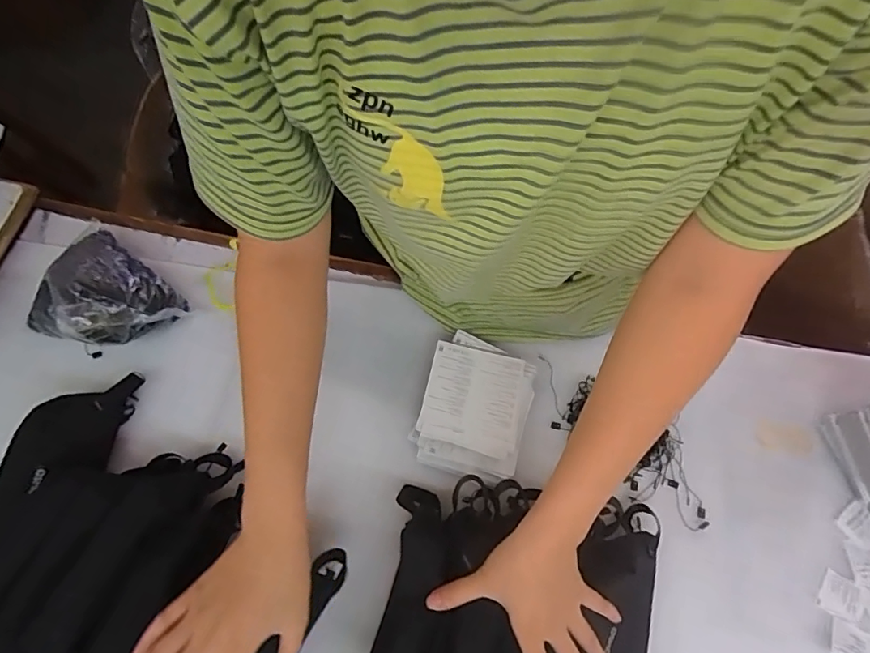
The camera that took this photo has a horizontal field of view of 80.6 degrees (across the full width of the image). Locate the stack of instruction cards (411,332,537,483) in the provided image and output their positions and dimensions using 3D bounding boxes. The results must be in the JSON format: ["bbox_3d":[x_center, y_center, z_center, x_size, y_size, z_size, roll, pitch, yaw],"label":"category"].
[{"bbox_3d":[0.045,0.086,0.564,0.115,0.042,0.148,17,70,8],"label":"stack of instruction cards"}]

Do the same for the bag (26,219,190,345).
[{"bbox_3d":[-0.392,-0.034,0.581,0.157,0.089,0.134,36,73,15],"label":"bag"}]

